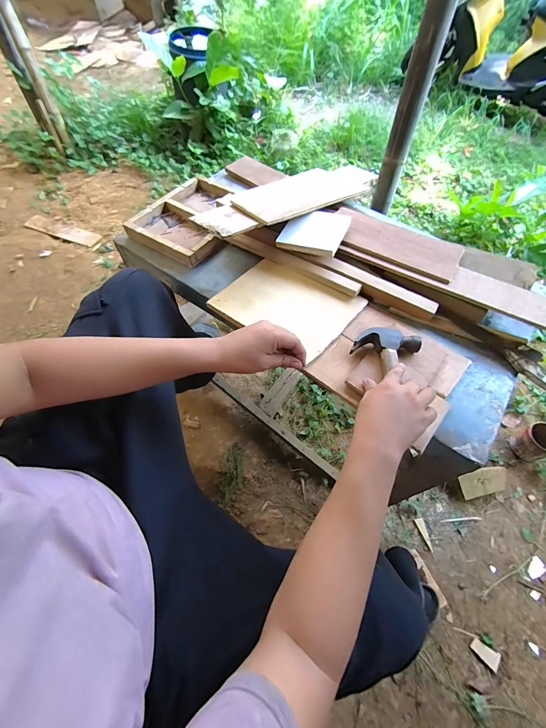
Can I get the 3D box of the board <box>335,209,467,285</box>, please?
[{"bbox_3d":[0.271,-0.275,0.688,0.281,0.019,0.129,29,66,13],"label":"board"}]

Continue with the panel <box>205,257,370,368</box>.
[{"bbox_3d":[0.028,-0.124,0.637,0.261,0.009,0.193,31,63,18],"label":"panel"}]

